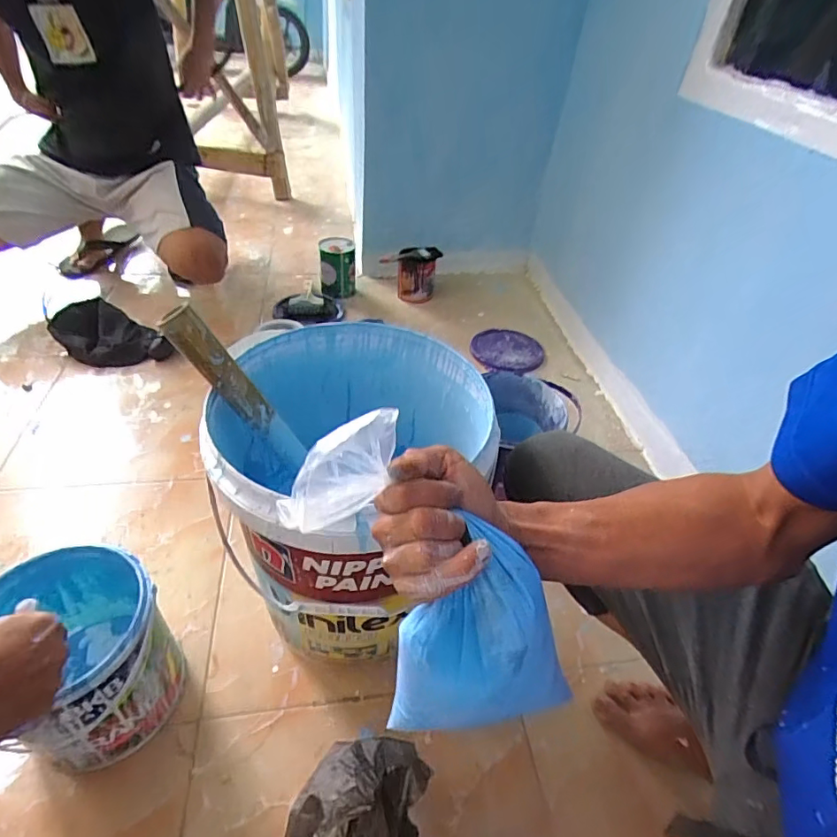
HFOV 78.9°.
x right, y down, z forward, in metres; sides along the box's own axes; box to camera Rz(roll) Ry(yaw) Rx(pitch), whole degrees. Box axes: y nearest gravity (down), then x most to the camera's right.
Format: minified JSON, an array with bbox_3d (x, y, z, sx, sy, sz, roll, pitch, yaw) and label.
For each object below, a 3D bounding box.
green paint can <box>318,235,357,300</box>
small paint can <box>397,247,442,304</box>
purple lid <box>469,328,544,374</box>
[{"bbox_3d":[-0.223,-0.409,1.409,0.097,0.144,0.105,0,42,-6],"label":"green paint can"},{"bbox_3d":[-0.002,-0.399,1.413,0.113,0.123,0.099,7,41,1],"label":"small paint can"},{"bbox_3d":[0.226,-0.178,1.275,0.169,0.020,0.188,19,43,14],"label":"purple lid"}]

